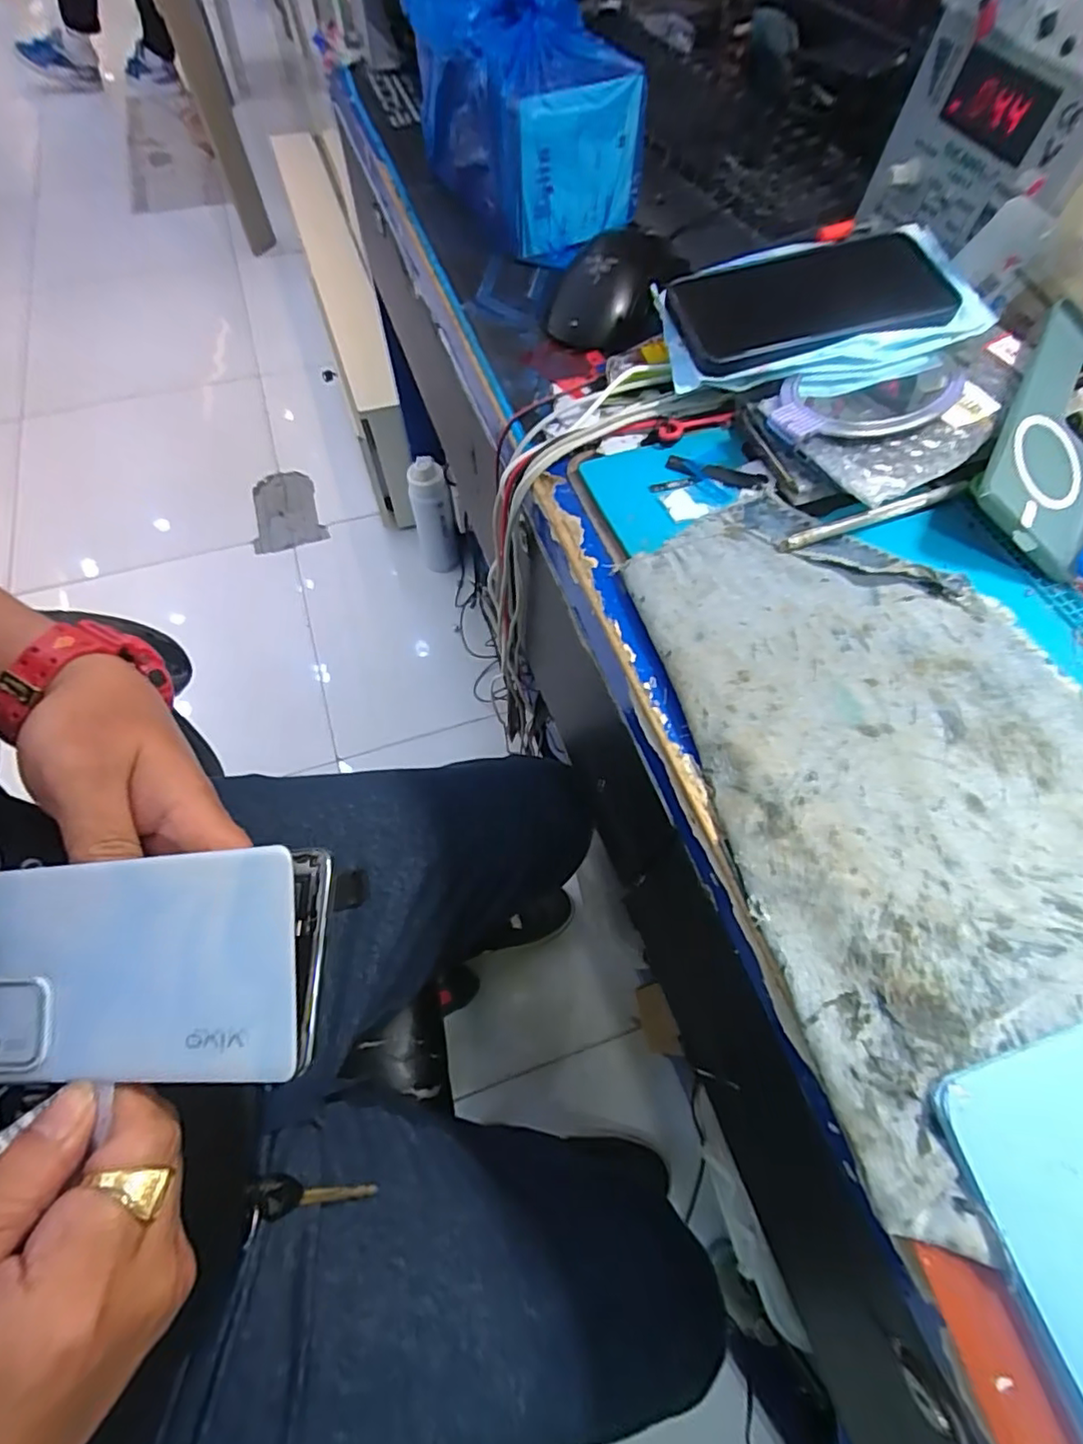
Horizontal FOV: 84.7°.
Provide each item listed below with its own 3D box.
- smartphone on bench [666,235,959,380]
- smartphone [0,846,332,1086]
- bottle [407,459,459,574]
[{"bbox_3d":[0.166,-0.257,0.363,0.163,0.013,0.095,-8,63,0],"label":"smartphone on bench"},{"bbox_3d":[-0.154,0.089,0.217,0.157,0.020,0.073,-8,77,12],"label":"smartphone"},{"bbox_3d":[-0.225,-0.417,1.246,0.065,0.285,0.085,-23,66,-12],"label":"bottle"}]

